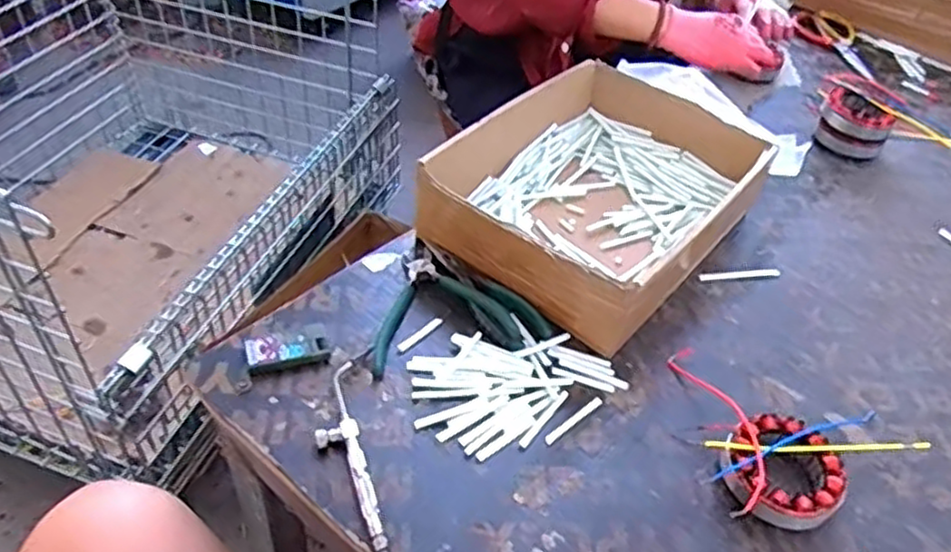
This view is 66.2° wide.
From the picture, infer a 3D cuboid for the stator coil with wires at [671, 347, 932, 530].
[{"bbox_3d":[0.259,0.117,0.592,0.180,0.035,0.171,4,44,-4],"label":"stator coil with wires"}]

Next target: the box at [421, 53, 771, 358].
[{"bbox_3d":[0.135,-0.094,0.758,0.243,0.087,0.344,32,49,24],"label":"box"}]

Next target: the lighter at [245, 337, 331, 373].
[{"bbox_3d":[-0.156,0.062,0.609,0.065,0.014,0.030,-11,46,-18],"label":"lighter"}]

